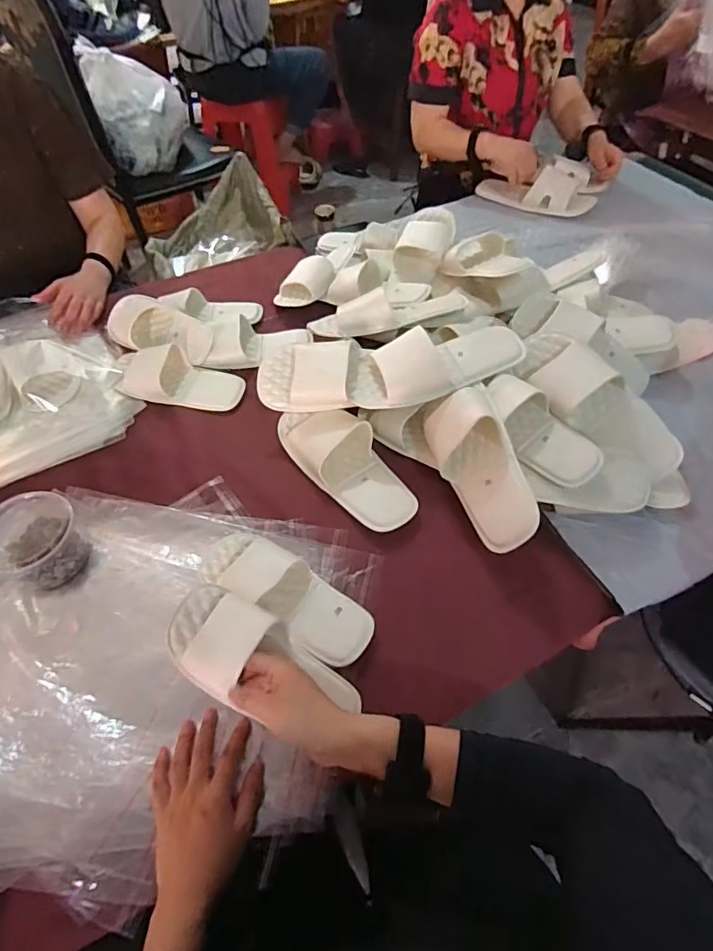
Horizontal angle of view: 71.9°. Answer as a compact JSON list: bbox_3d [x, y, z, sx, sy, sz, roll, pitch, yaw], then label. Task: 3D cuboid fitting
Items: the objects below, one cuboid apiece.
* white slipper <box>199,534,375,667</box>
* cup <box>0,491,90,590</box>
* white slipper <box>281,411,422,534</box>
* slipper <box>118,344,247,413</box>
[{"bbox_3d":[-0.090,0.138,0.602,0.234,0.054,0.082,26,59,19],"label":"white slipper"},{"bbox_3d":[-0.413,0.078,0.635,0.112,0.082,0.102,-1,54,2],"label":"cup"},{"bbox_3d":[-0.017,-0.027,0.729,0.110,0.043,0.267,-38,61,-23],"label":"white slipper"},{"bbox_3d":[-0.314,-0.172,0.842,0.231,0.049,0.097,7,55,7],"label":"slipper"}]

